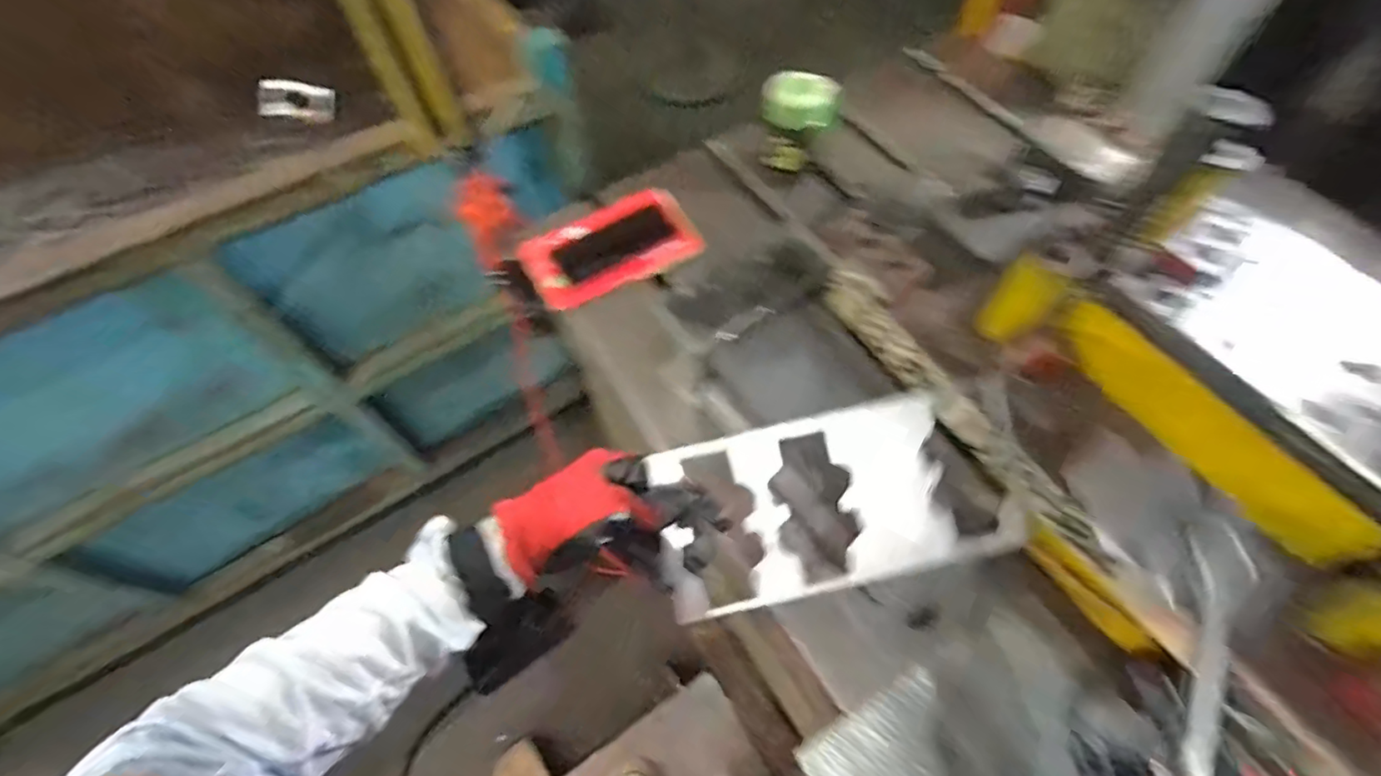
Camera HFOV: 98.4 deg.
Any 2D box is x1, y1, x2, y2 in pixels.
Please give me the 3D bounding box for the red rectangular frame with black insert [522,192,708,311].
[{"bbox_3d":[-0.101,-0.176,0.744,0.205,0.034,0.118,-28,64,-14],"label":"red rectangular frame with black insert"}]

